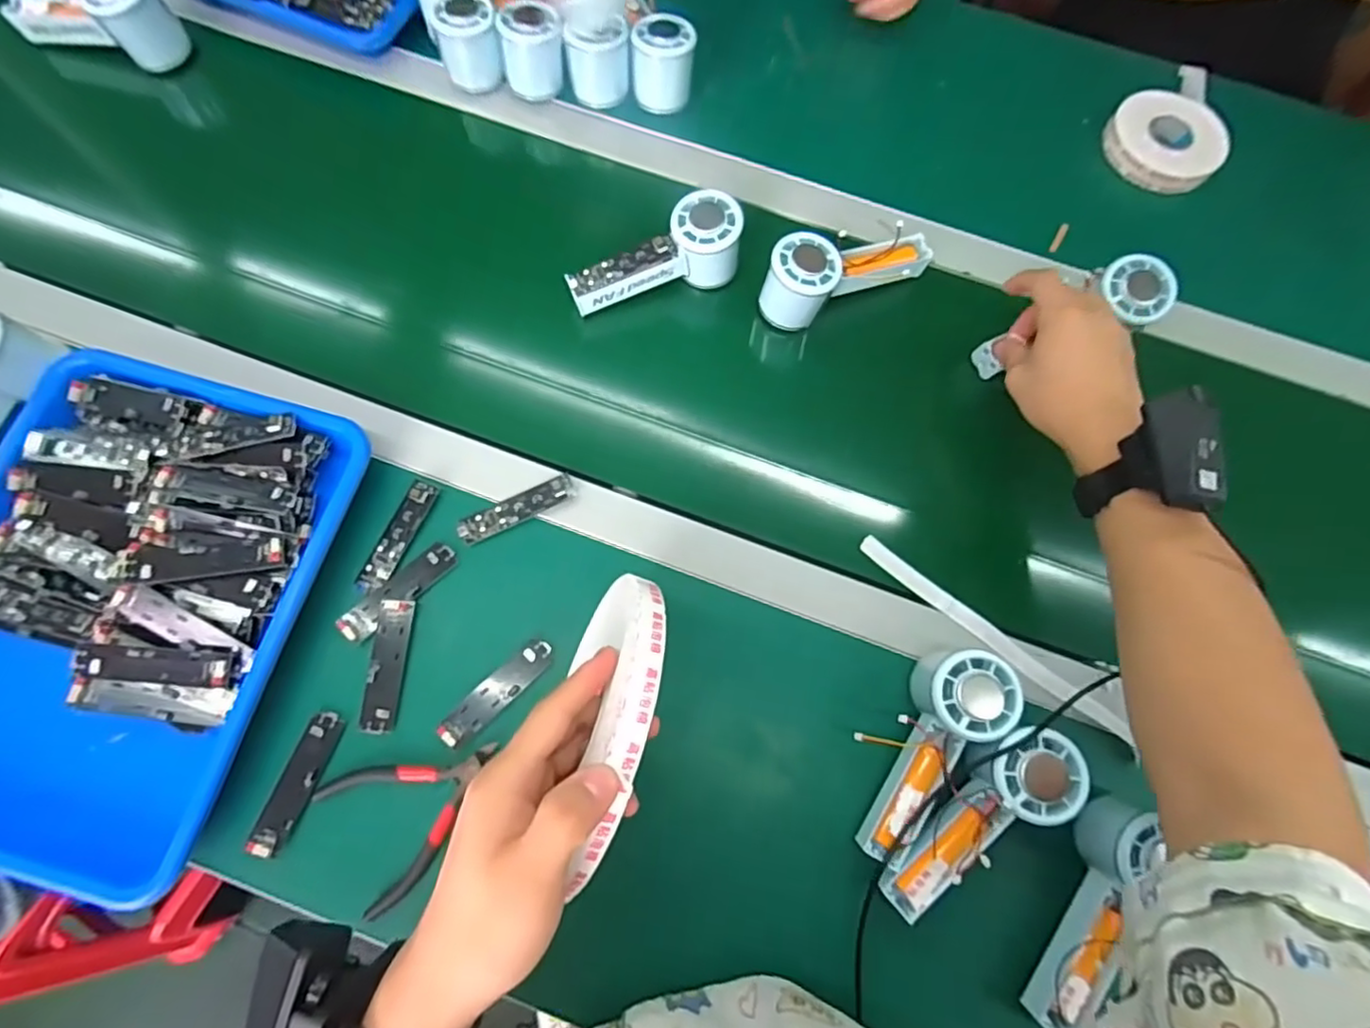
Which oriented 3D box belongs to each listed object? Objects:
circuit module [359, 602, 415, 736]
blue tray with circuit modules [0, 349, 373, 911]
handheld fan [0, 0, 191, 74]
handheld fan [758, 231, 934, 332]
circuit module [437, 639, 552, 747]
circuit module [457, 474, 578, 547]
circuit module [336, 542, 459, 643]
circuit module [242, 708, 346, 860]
[{"bbox_3d":[-0.212,0.107,0.452,0.024,0.009,0.091,5,75,1],"label":"circuit module"},{"bbox_3d":[-0.395,0.061,0.445,0.245,0.044,0.342,14,75,4],"label":"blue tray with circuit modules"},{"bbox_3d":[-0.562,-0.471,0.596,0.152,0.064,0.050,13,75,4],"label":"handheld fan"},{"bbox_3d":[0.138,-0.210,0.536,0.149,0.054,0.050,-19,75,-5],"label":"handheld fan"},{"bbox_3d":[-0.134,0.127,0.455,0.025,0.007,0.091,46,71,-1],"label":"circuit module"},{"bbox_3d":[-0.130,-0.004,0.494,0.092,0.008,0.023,-27,76,-7],"label":"circuit module"},{"bbox_3d":[-0.212,0.056,0.469,0.091,0.008,0.023,-41,78,-10],"label":"circuit module"},{"bbox_3d":[-0.262,0.180,0.428,0.025,0.011,0.091,17,75,5],"label":"circuit module"}]

